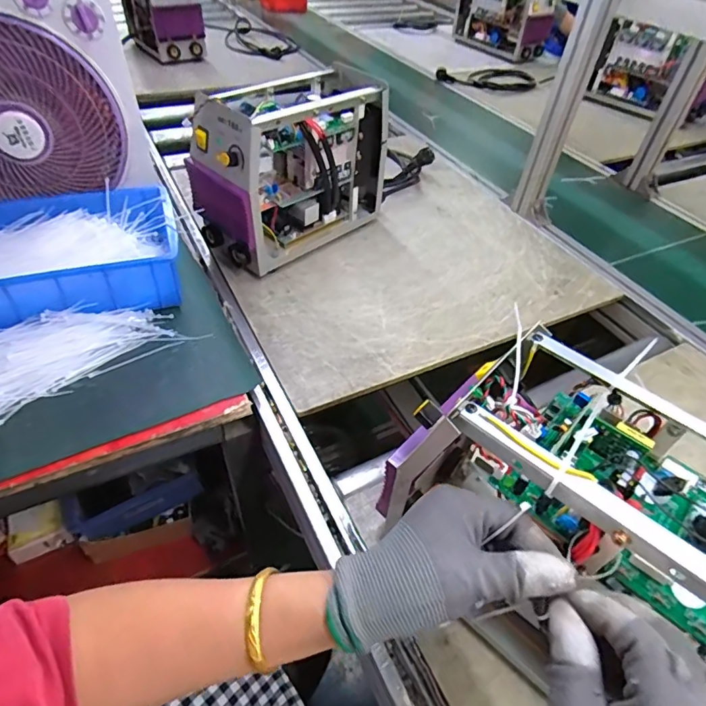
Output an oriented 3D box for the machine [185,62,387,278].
[{"bbox_3d":[-0.091,-0.302,0.786,0.137,0.236,0.325,37,53,26],"label":"machine"}]

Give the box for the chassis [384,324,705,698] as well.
[{"bbox_3d":[0.188,0.152,0.367,0.286,0.227,0.151,37,53,26],"label":"chassis"}]

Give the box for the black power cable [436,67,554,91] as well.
[{"bbox_3d":[0.463,-0.921,1.579,0.363,0.043,0.096,8,48,4],"label":"black power cable"}]

